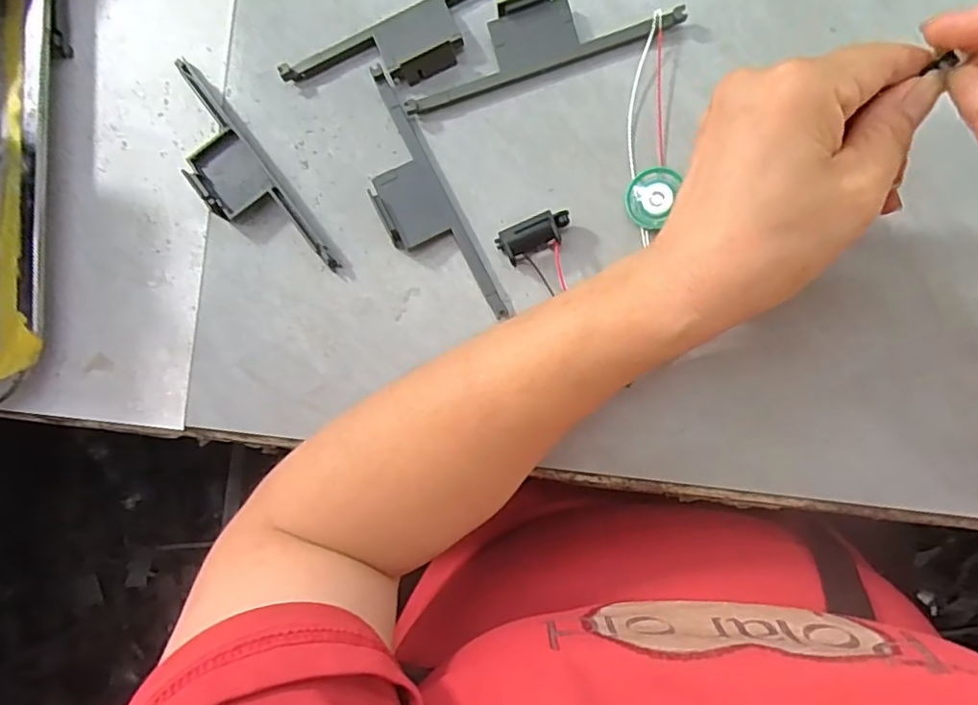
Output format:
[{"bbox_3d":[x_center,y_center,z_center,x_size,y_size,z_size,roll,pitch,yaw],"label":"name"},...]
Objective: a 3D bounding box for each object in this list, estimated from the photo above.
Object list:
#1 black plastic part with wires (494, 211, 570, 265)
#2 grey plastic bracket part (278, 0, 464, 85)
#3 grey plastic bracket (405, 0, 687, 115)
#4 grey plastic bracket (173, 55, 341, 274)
[{"bbox_3d":[0.022,-0.055,0.292,0.035,0.016,0.015,-23,84,5],"label":"black plastic part with wires"},{"bbox_3d":[-0.035,-0.157,0.308,0.137,0.009,0.036,-25,84,5],"label":"grey plastic bracket part"},{"bbox_3d":[0.022,-0.156,0.300,0.135,0.011,0.035,-16,85,6],"label":"grey plastic bracket"},{"bbox_3d":[-0.131,-0.090,0.314,0.034,0.014,0.138,-37,83,4],"label":"grey plastic bracket"}]

